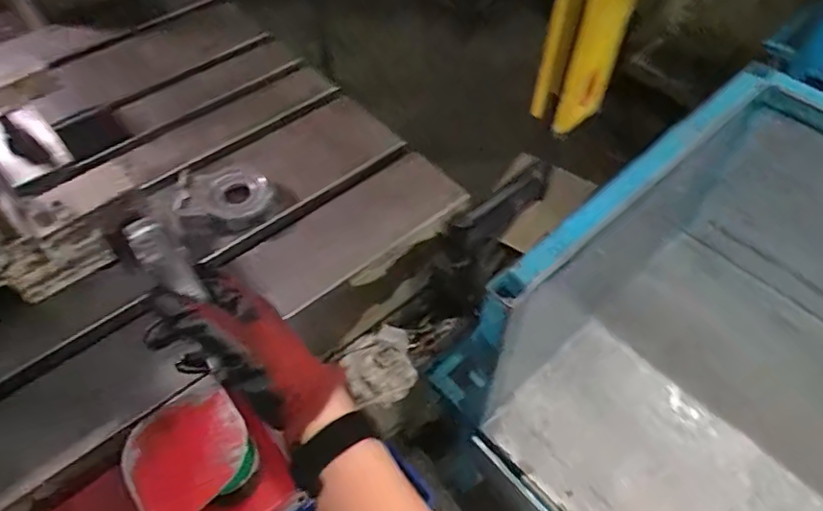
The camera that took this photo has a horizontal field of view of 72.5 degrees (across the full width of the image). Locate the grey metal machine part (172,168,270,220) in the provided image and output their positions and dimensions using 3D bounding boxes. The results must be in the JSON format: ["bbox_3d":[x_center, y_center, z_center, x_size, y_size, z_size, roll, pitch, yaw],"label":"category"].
[{"bbox_3d":[-0.259,-0.088,0.766,0.125,0.026,0.082,-3,52,-1],"label":"grey metal machine part"}]

